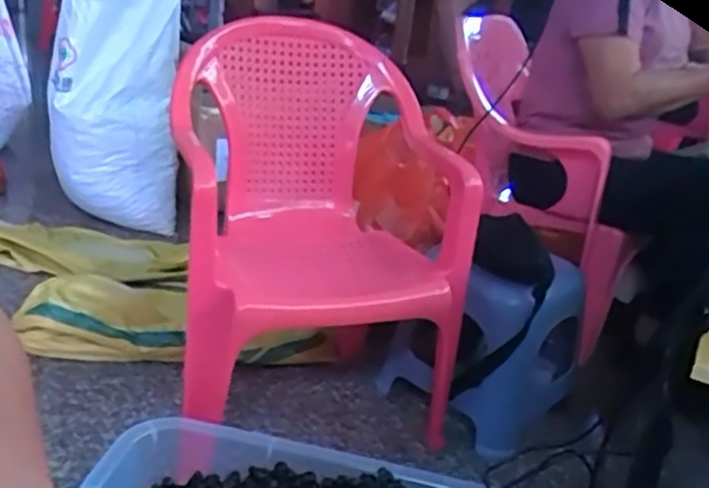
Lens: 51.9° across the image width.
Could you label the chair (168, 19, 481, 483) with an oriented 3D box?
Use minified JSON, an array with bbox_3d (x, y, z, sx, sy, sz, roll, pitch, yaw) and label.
[{"bbox_3d":[-0.069,-0.038,1.326,0.498,0.608,0.578,0,23,-19],"label":"chair"}]

